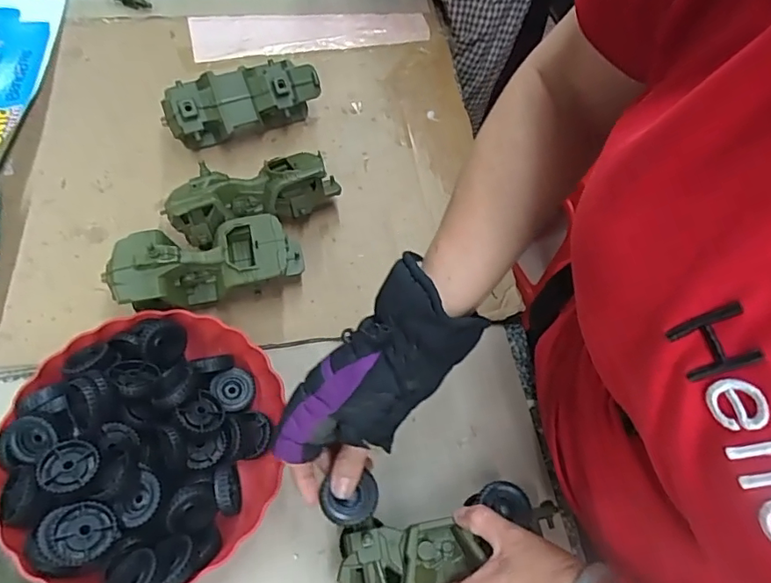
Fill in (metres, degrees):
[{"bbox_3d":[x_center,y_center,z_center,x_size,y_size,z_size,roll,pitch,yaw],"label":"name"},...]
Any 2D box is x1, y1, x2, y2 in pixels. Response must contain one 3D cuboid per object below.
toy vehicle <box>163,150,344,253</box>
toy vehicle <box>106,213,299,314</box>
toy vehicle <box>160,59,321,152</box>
[{"bbox_3d":[-0.146,-0.106,0.600,0.187,0.076,0.073,-20,65,-15],"label":"toy vehicle"},{"bbox_3d":[-0.182,-0.026,0.551,0.182,0.078,0.079,-14,64,-11],"label":"toy vehicle"},{"bbox_3d":[-0.176,-0.231,0.663,0.192,0.083,0.066,-17,64,-12],"label":"toy vehicle"}]

